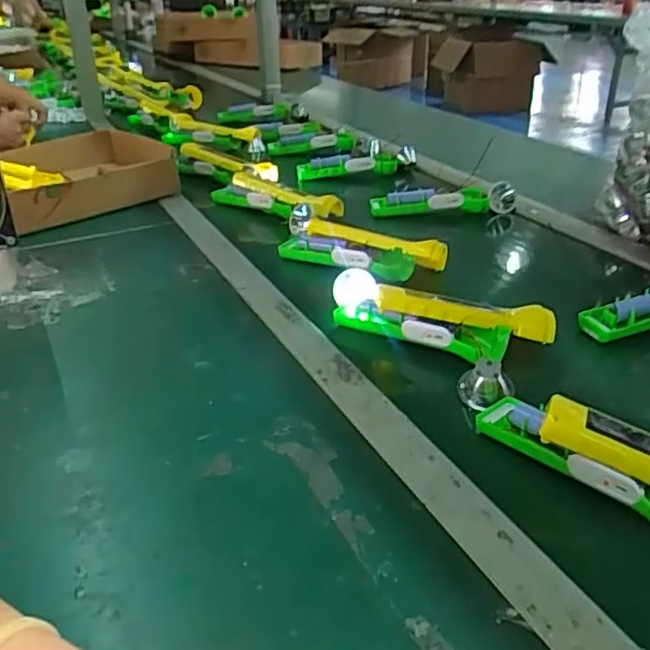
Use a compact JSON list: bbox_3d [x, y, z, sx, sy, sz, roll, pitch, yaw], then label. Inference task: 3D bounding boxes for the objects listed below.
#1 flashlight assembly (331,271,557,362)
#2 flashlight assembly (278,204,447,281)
[{"bbox_3d":[0.098,-0.012,0.614,0.213,0.038,0.074,13,33,27],"label":"flashlight assembly"},{"bbox_3d":[0.030,-0.096,0.767,0.210,0.038,0.064,20,36,35],"label":"flashlight assembly"}]

